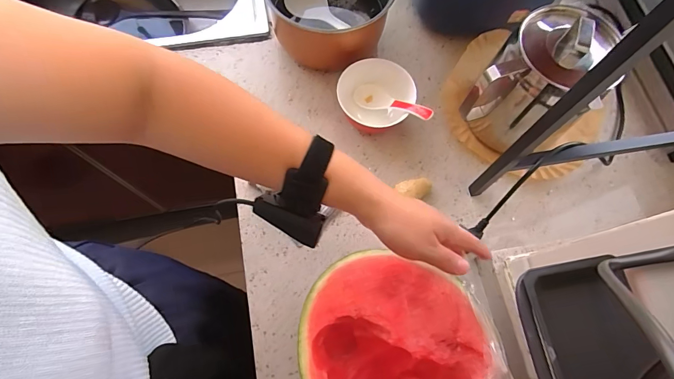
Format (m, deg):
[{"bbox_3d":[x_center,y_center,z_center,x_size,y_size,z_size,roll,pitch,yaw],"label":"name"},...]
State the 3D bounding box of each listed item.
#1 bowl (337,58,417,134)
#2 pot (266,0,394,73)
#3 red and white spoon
[{"bbox_3d":[0.056,-0.134,0.544,0.104,0.053,0.109,1,71,-2],"label":"bowl"},{"bbox_3d":[-0.013,-0.291,0.576,0.185,0.114,0.172,1,71,-2],"label":"pot"},{"bbox_3d":[0.080,-0.127,0.535,0.129,0.024,0.042,30,70,40],"label":"red and white spoon"}]

